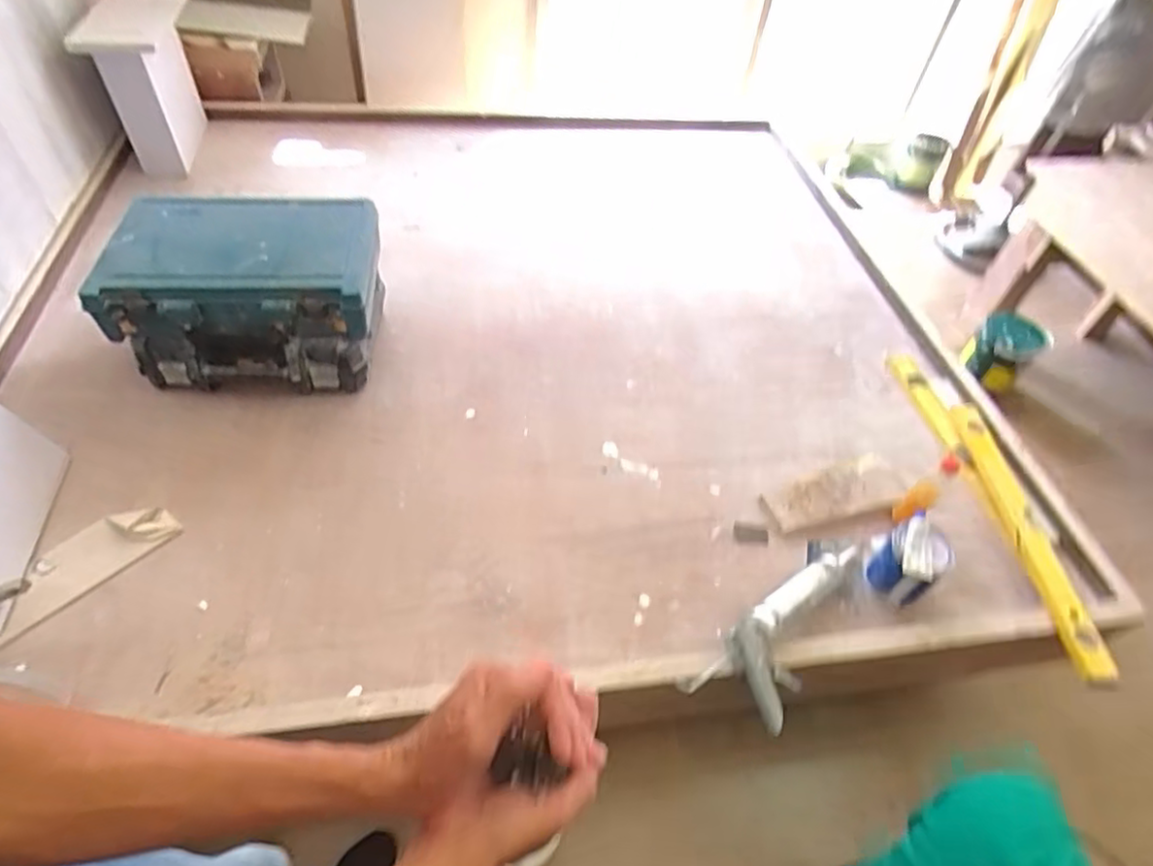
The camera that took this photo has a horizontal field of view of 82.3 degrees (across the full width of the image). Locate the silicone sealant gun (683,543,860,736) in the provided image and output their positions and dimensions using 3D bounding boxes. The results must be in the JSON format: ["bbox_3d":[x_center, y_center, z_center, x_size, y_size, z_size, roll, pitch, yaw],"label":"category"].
[{"bbox_3d":[0.356,0.313,1.055,0.444,0.096,0.141,-33,60,-29],"label":"silicone sealant gun"}]

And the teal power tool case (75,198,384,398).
[{"bbox_3d":[-0.642,-0.278,1.345,0.486,0.250,0.360,4,49,-3],"label":"teal power tool case"}]

